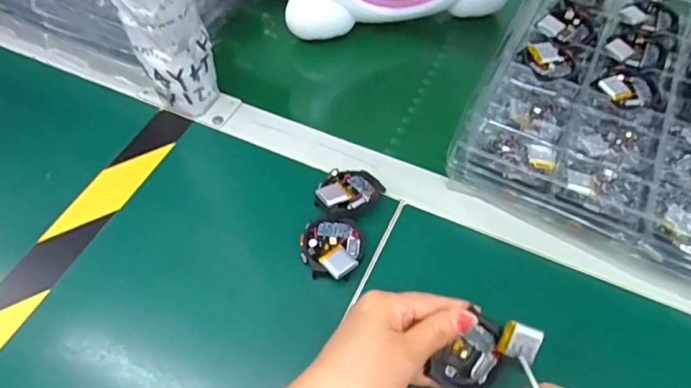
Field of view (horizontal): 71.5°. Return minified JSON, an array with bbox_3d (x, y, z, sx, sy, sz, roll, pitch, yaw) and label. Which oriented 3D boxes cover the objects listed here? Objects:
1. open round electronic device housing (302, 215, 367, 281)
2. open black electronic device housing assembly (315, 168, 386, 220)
[{"bbox_3d":[-0.010,0.041,0.369,0.048,0.015,0.051,0,56,0],"label":"open round electronic device housing"},{"bbox_3d":[0.002,-0.002,0.396,0.044,0.017,0.051,37,63,23],"label":"open black electronic device housing assembly"}]

